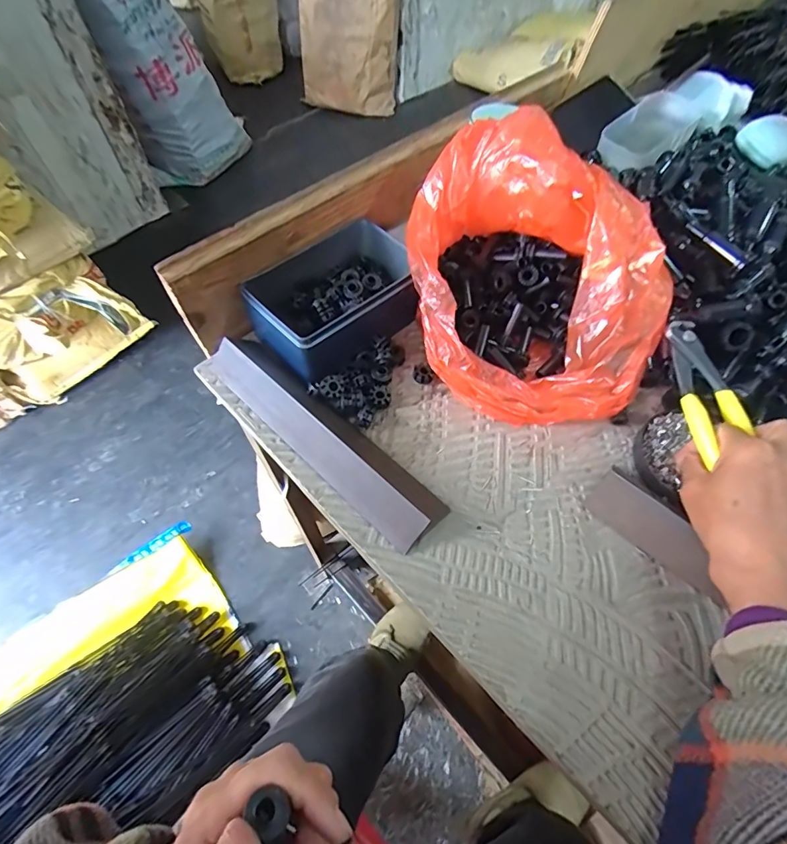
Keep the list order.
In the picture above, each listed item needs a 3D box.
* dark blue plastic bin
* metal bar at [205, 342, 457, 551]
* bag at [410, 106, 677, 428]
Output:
[{"bbox_3d":[-0.045,-0.116,0.423,0.102,0.059,0.168,40,65,21],"label":"dark blue plastic bin"},{"bbox_3d":[-0.062,0.003,0.373,0.241,0.027,0.050,40,65,21],"label":"metal bar"},{"bbox_3d":[0.118,-0.115,0.379,0.190,0.141,0.219,-10,58,-8],"label":"bag"}]

